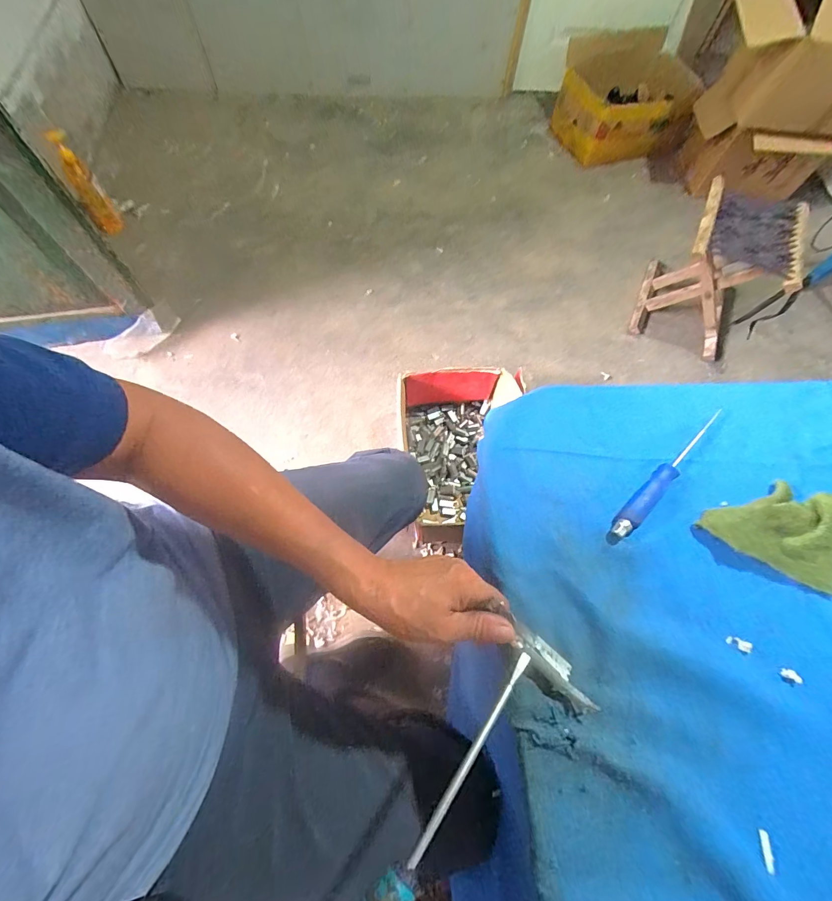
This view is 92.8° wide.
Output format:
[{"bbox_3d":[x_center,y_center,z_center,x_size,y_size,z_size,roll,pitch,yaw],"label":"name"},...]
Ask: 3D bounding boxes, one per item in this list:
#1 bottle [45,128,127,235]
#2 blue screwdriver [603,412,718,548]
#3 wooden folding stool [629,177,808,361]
[{"bbox_3d":[-1.053,-0.842,1.262,0.083,0.274,0.057,-22,44,-10],"label":"bottle"},{"bbox_3d":[0.241,0.022,0.382,0.181,0.014,0.020,-42,74,-17],"label":"blue screwdriver"},{"bbox_3d":[0.885,-0.527,1.187,0.284,0.308,0.308,23,69,7],"label":"wooden folding stool"}]

